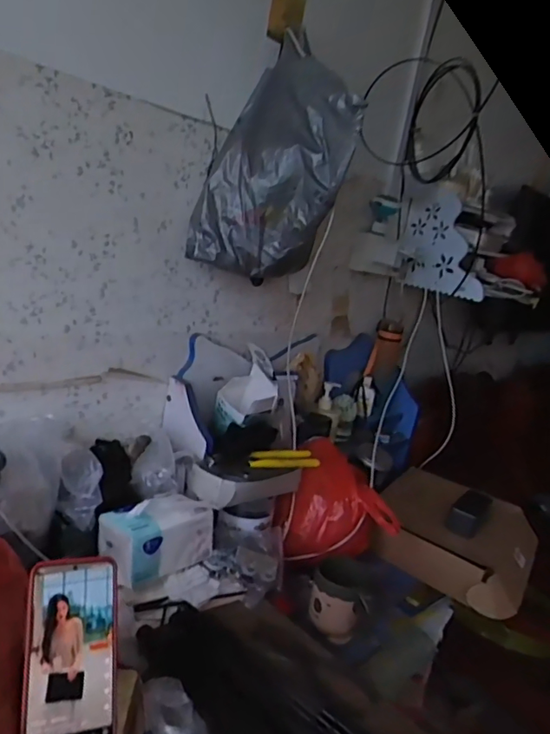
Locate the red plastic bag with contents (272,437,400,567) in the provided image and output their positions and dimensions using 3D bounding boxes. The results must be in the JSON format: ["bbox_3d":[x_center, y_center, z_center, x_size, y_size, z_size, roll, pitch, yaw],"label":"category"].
[{"bbox_3d":[0.104,0.252,0.964,0.161,0.174,0.176,-5,17,-44],"label":"red plastic bag with contents"}]

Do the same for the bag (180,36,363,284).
[{"bbox_3d":[-0.016,-0.306,0.831,0.181,0.307,0.239,2,13,-22],"label":"bag"}]

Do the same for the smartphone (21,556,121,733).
[{"bbox_3d":[-0.183,0.261,0.489,0.081,0.163,0.006,3,-23,-27],"label":"smartphone"}]

